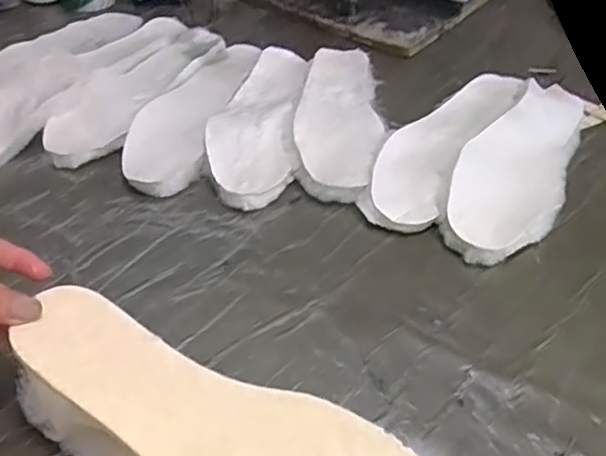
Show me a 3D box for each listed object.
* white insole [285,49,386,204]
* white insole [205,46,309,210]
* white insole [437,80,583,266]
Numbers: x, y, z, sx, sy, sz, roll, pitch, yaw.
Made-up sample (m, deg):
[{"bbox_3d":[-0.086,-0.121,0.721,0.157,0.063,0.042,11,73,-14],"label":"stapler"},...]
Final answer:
[{"bbox_3d":[0.036,-0.128,0.675,0.090,0.023,0.277,2,45,5],"label":"white insole"},{"bbox_3d":[-0.049,-0.123,0.677,0.091,0.024,0.277,1,44,4],"label":"white insole"},{"bbox_3d":[0.204,-0.064,0.593,0.090,0.033,0.263,20,49,21],"label":"white insole"}]

